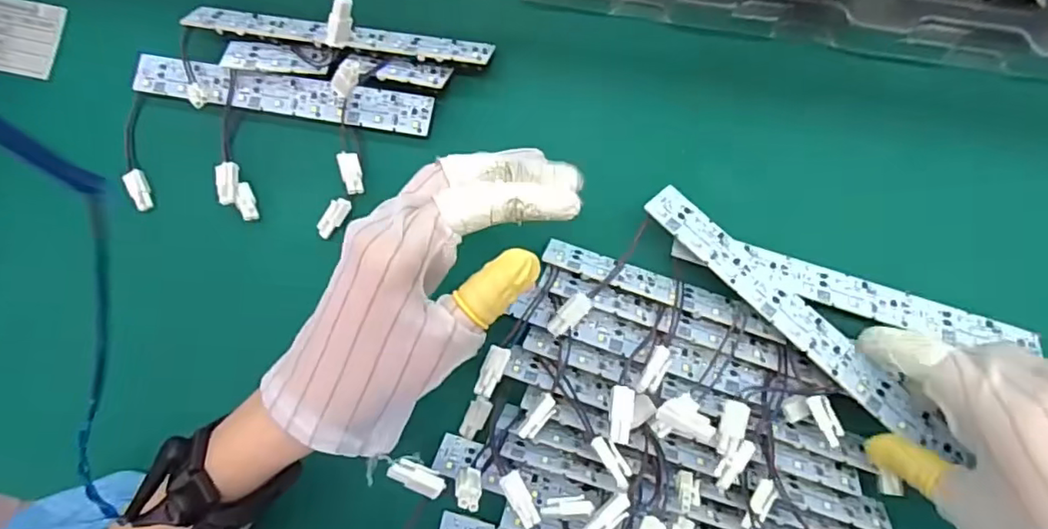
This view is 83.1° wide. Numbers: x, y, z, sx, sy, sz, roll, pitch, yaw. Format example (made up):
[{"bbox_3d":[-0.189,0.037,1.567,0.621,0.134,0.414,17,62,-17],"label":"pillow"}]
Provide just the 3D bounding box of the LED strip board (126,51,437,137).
[{"bbox_3d":[-0.151,-0.105,0.367,0.192,0.012,0.027,10,83,6],"label":"LED strip board"}]

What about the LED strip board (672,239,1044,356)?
[{"bbox_3d":[0.174,0.013,0.314,0.187,0.010,0.027,15,58,6],"label":"LED strip board"}]

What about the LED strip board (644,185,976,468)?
[{"bbox_3d":[0.138,0.025,0.302,0.026,0.004,0.182,-39,75,-24],"label":"LED strip board"}]

